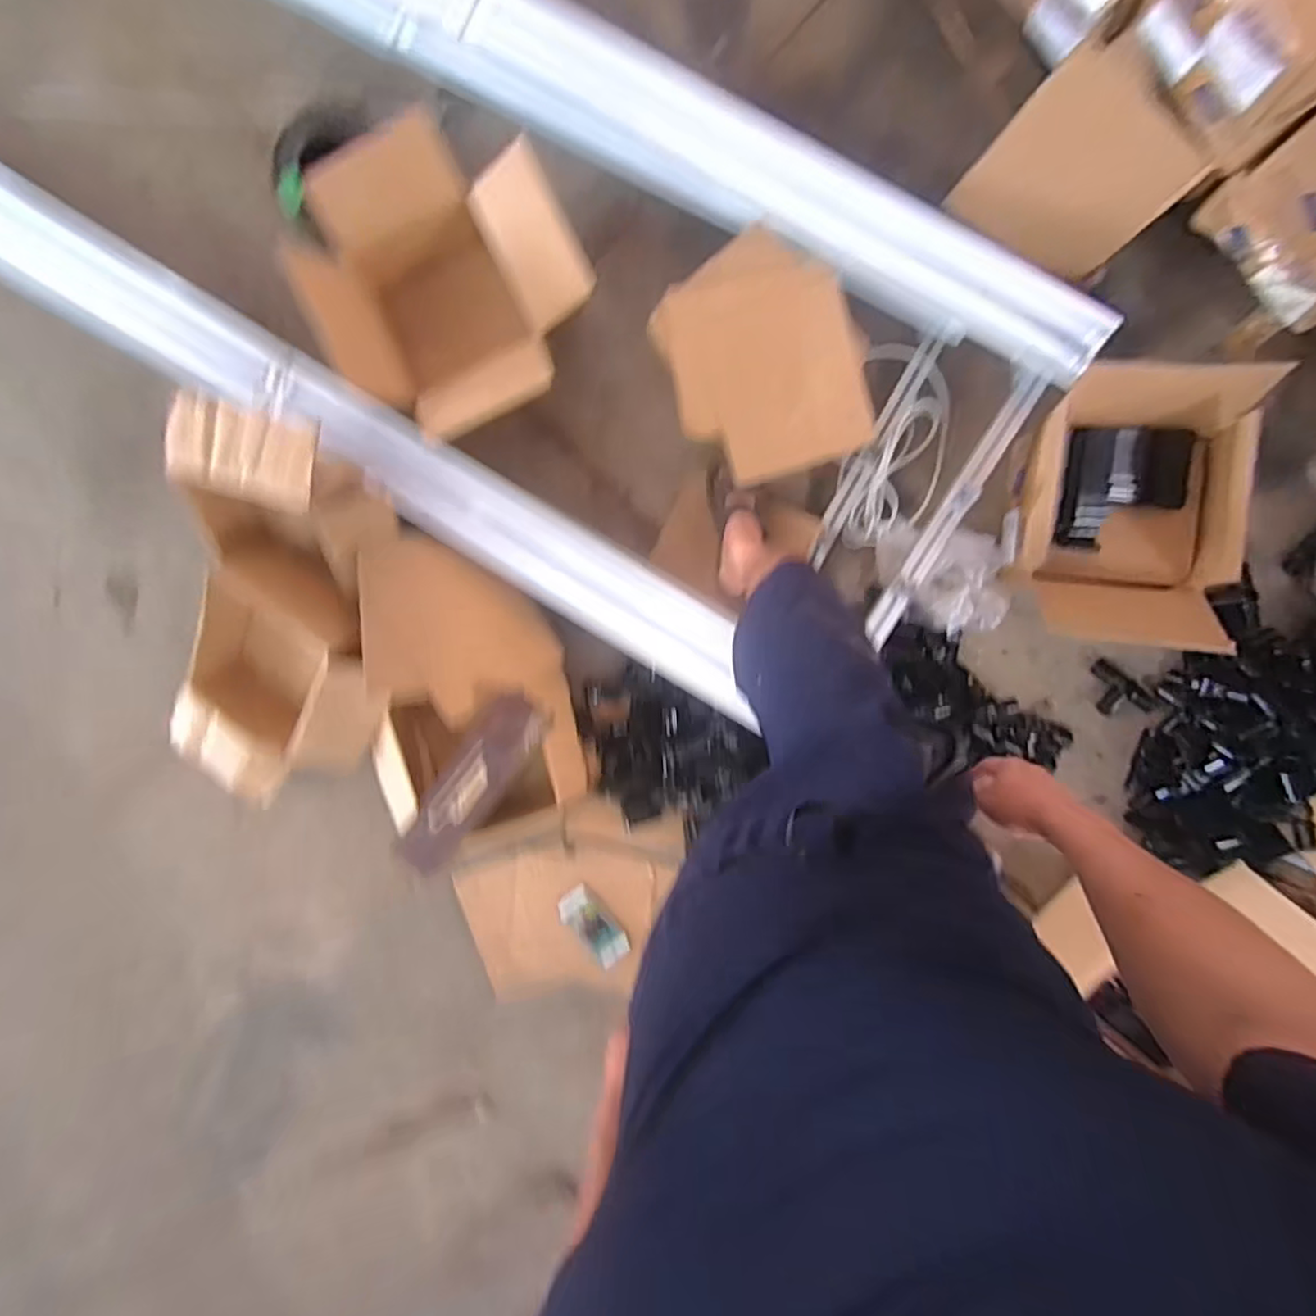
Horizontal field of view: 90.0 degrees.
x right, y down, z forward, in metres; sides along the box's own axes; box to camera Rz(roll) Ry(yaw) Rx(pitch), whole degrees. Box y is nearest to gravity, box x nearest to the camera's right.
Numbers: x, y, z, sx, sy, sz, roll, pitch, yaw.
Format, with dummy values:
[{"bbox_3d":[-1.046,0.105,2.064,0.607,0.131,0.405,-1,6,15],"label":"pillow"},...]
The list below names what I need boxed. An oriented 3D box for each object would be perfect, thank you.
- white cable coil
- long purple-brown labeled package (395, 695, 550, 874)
[{"bbox_3d":[0.452,-0.392,1.206,0.157,0.036,0.375,8,95,6],"label":"white cable coil"},{"bbox_3d":[-0.342,0.237,1.205,0.110,0.075,0.385,37,97,3],"label":"long purple-brown labeled package"}]

